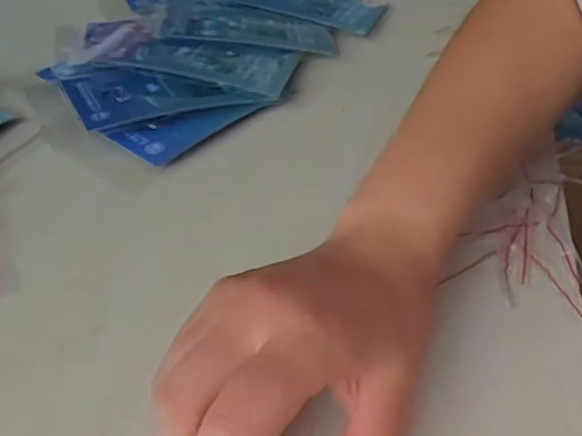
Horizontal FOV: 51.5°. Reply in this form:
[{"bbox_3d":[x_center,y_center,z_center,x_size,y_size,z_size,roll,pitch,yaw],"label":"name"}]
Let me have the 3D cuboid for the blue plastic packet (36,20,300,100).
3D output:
[{"bbox_3d":[-0.087,-0.120,0.455,0.174,0.021,0.085,10,43,8],"label":"blue plastic packet"}]

